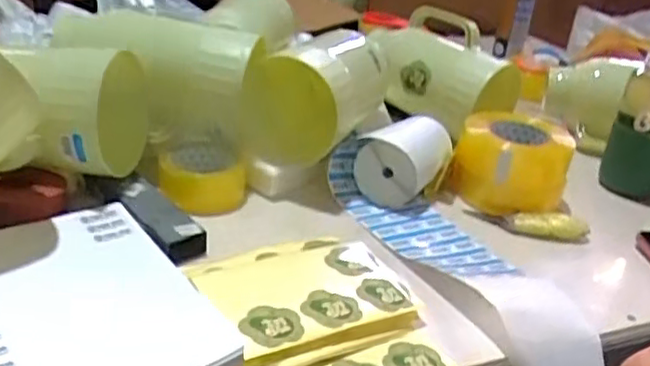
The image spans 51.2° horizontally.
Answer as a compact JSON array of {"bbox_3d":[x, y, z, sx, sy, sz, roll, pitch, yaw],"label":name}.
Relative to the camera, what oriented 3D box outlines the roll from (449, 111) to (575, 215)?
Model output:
[{"bbox_3d":[0.241,-0.029,0.888,0.143,0.093,0.126,13,28,12],"label":"roll"}]

